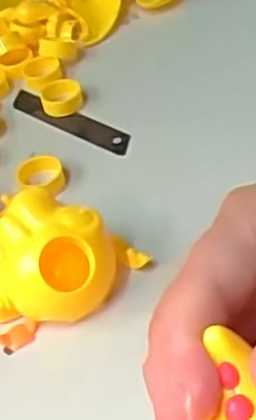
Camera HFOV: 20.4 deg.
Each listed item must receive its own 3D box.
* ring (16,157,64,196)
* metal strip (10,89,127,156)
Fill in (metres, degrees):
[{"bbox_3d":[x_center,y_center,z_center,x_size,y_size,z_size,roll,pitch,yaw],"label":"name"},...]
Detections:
[{"bbox_3d":[-0.048,-0.019,0.393,0.025,0.009,0.027,-7,44,7],"label":"ring"},{"bbox_3d":[-0.037,-0.055,0.438,0.098,0.005,0.017,27,60,34],"label":"metal strip"}]

